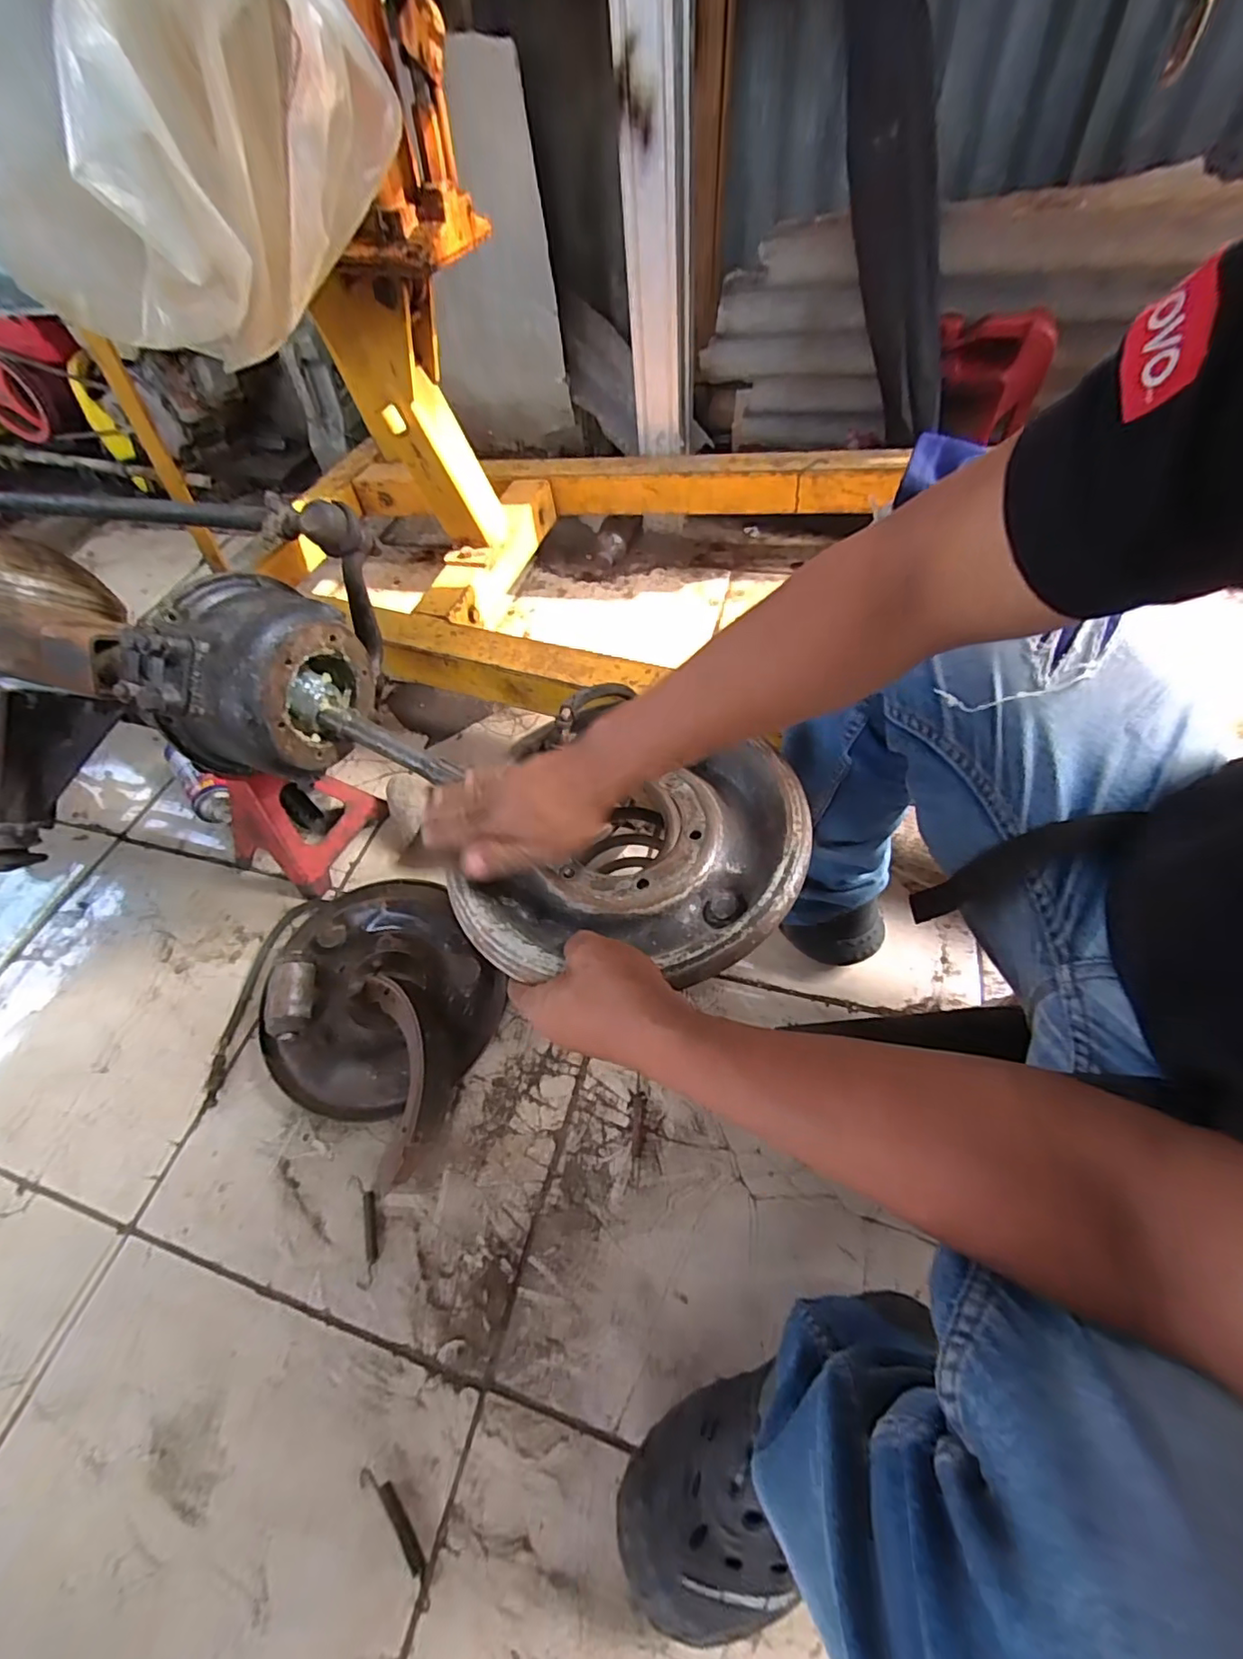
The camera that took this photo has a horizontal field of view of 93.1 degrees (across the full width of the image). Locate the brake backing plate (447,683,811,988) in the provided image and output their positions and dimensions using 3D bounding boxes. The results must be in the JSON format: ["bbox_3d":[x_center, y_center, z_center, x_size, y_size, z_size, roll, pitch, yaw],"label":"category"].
[{"bbox_3d":[0.008,-0.002,0.443,0.248,0.061,0.263,24,59,22],"label":"brake backing plate"}]

